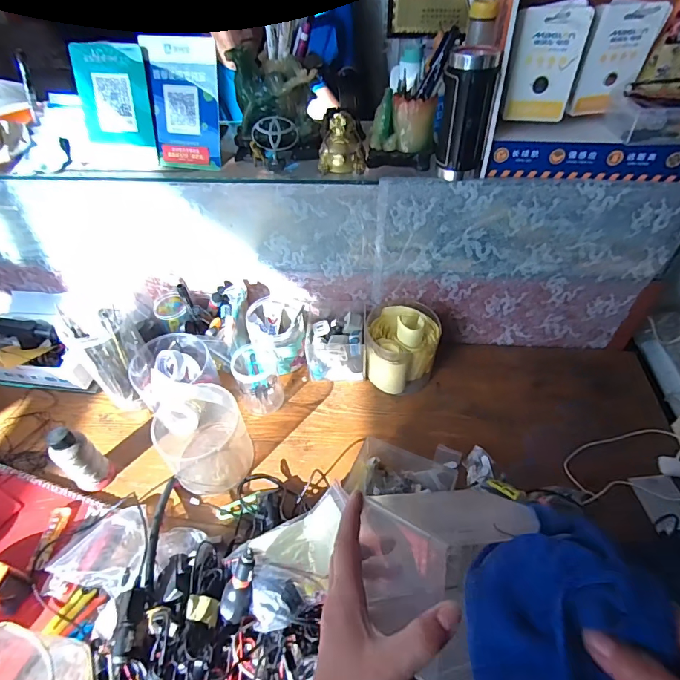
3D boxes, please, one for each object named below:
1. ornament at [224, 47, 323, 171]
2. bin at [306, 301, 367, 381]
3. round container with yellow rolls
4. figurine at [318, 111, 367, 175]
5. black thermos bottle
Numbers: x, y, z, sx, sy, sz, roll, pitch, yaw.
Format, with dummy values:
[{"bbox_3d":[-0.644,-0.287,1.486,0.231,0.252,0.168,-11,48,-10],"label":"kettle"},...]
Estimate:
[{"bbox_3d":[-0.099,-0.342,0.631,0.134,0.137,0.076,-4,46,-2],"label":"ornament"},{"bbox_3d":[-0.006,0.005,0.787,0.107,0.109,0.122,0,46,2],"label":"bin"},{"bbox_3d":[0.111,0.012,0.761,0.123,0.119,0.131,-1,46,1],"label":"round container with yellow rolls"},{"bbox_3d":[0.002,-0.292,0.631,0.072,0.073,0.049,-8,47,-6],"label":"figurine"},{"bbox_3d":[0.170,-0.301,0.574,0.068,0.151,0.057,10,48,12],"label":"black thermos bottle"}]

